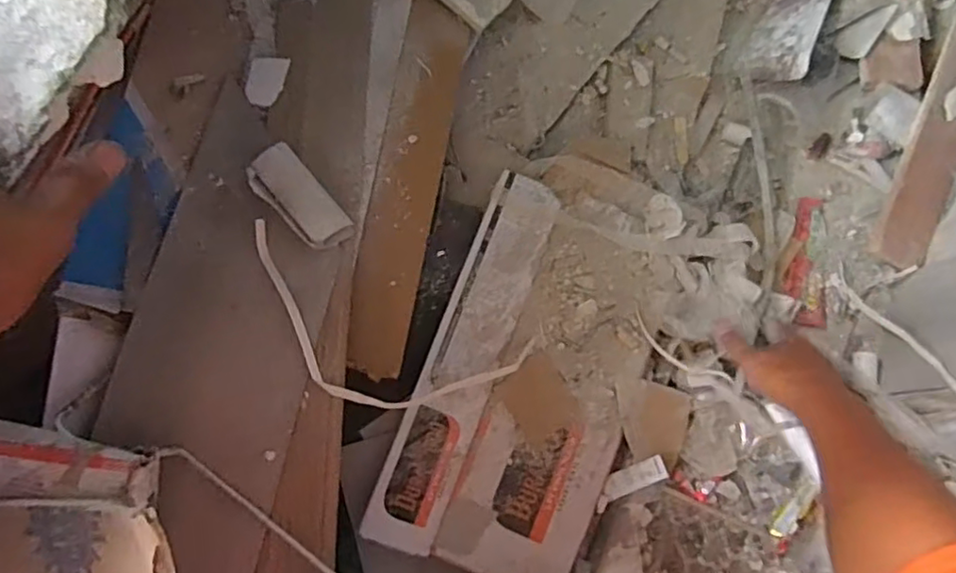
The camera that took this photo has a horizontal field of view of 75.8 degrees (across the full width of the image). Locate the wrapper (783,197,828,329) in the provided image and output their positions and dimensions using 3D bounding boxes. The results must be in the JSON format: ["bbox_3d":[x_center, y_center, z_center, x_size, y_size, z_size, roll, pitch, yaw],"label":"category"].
[{"bbox_3d":[0.396,-0.030,0.737,0.049,0.020,0.162,7,75,2],"label":"wrapper"}]

